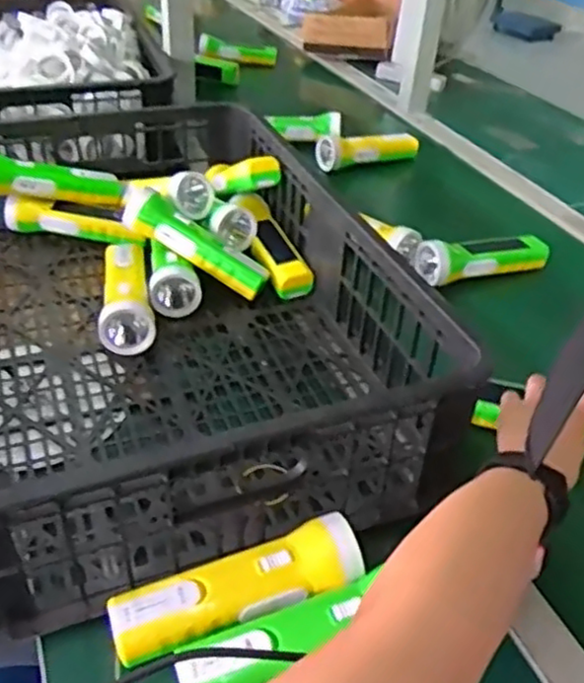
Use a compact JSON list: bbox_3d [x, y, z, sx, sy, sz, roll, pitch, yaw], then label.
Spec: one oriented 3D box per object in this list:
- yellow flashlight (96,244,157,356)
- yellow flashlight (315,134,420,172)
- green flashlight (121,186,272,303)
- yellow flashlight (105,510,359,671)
[{"bbox_3d":[-0.171,-0.053,0.734,0.054,0.043,0.165,-3,38,-8],"label":"yellow flashlight"},{"bbox_3d":[0.124,-0.306,1.115,0.180,0.044,0.043,-12,40,-19],"label":"yellow flashlight"},{"bbox_3d":[-0.106,-0.109,0.760,0.177,0.047,0.049,33,41,1],"label":"green flashlight"},{"bbox_3d":[-0.035,0.166,0.465,0.165,0.041,0.050,-12,40,-20],"label":"yellow flashlight"}]

